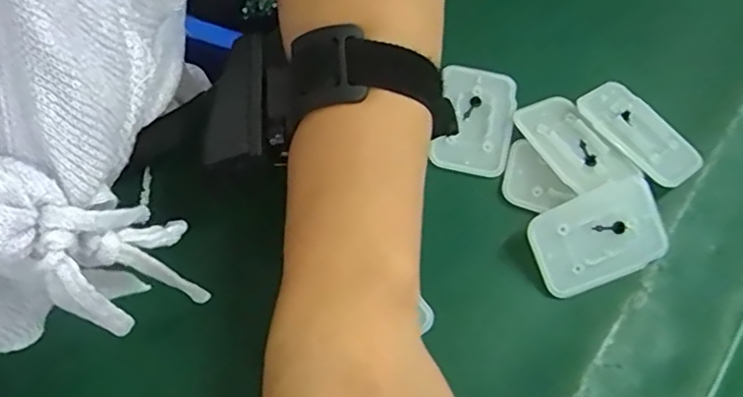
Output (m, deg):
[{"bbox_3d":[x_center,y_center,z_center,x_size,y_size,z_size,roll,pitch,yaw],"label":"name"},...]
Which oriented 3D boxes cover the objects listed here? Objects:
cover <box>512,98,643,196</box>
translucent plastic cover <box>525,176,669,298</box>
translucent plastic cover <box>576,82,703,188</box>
[{"bbox_3d":[0.107,-0.030,0.314,0.035,0.012,0.063,-24,69,-14],"label":"cover"},{"bbox_3d":[0.113,0.018,0.290,0.068,0.005,0.043,-19,83,-8],"label":"translucent plastic cover"},{"bbox_3d":[0.145,-0.036,0.319,0.038,0.009,0.068,-32,71,-17],"label":"translucent plastic cover"}]

